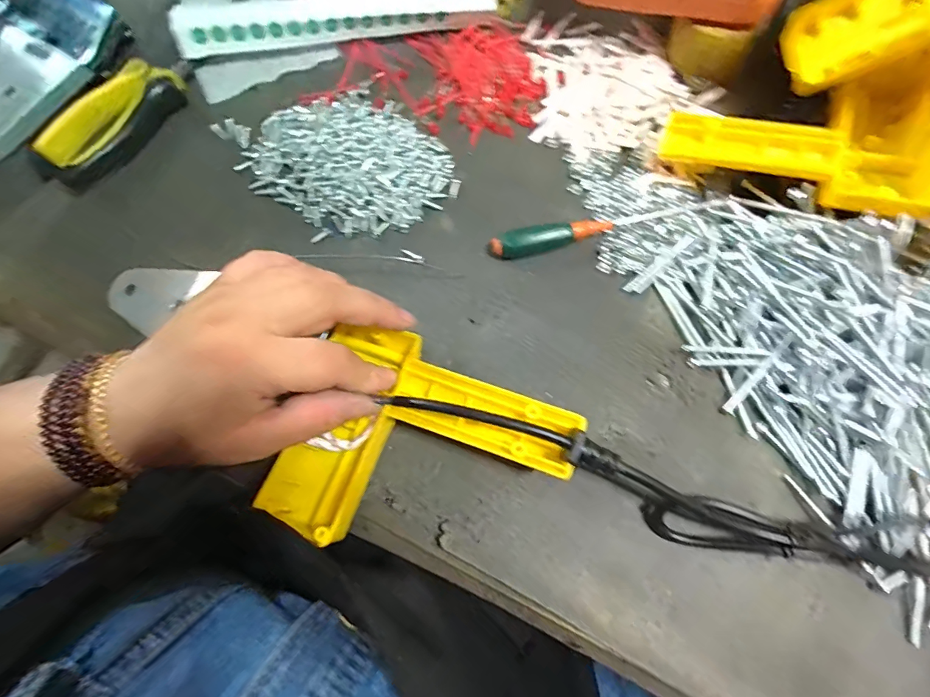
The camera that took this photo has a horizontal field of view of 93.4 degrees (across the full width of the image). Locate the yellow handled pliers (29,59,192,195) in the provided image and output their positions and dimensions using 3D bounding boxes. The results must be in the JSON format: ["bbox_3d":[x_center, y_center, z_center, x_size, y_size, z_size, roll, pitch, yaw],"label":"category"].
[{"bbox_3d":[-0.232,-0.154,0.291,0.044,0.018,0.117,42,79,11],"label":"yellow handled pliers"}]

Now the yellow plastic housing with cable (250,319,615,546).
[{"bbox_3d":[-0.013,0.055,0.225,0.156,0.039,0.111,17,75,5],"label":"yellow plastic housing with cable"}]

